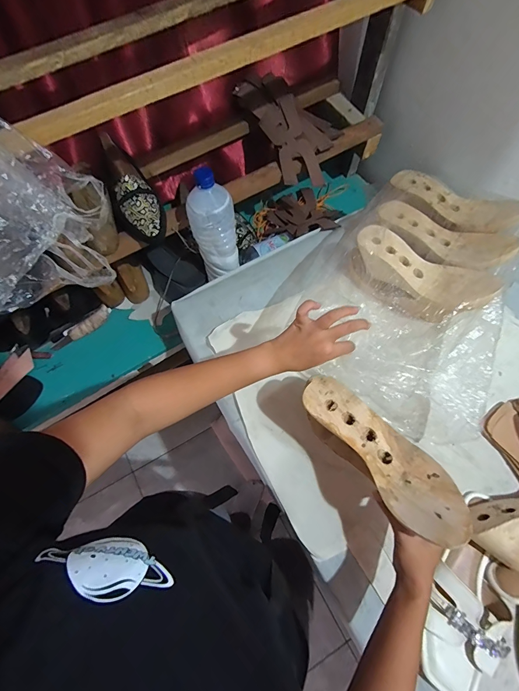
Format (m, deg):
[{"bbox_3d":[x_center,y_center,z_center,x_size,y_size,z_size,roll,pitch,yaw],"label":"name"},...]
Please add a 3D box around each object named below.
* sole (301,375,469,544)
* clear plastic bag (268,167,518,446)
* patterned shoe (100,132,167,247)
[{"bbox_3d":[0.143,0.124,0.400,0.077,0.040,0.224,-39,65,-14],"label":"sole"},{"bbox_3d":[0.283,-0.093,0.570,0.345,0.135,0.419,39,73,16],"label":"clear plastic bag"},{"bbox_3d":[-0.253,-0.301,0.633,0.086,0.079,0.229,-24,84,-9],"label":"patterned shoe"}]

